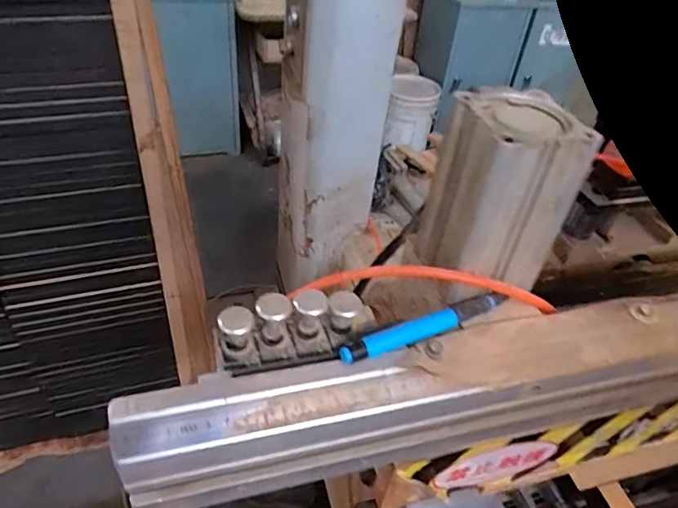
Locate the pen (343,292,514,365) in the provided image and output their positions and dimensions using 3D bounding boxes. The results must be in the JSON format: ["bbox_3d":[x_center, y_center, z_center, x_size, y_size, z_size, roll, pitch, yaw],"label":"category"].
[{"bbox_3d":[0.056,0.044,0.318,0.122,0.010,0.012,-17,46,-25],"label":"pen"}]

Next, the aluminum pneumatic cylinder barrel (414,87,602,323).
[{"bbox_3d":[0.095,-0.032,0.324,0.072,0.120,0.071,-12,44,-20],"label":"aluminum pneumatic cylinder barrel"}]

